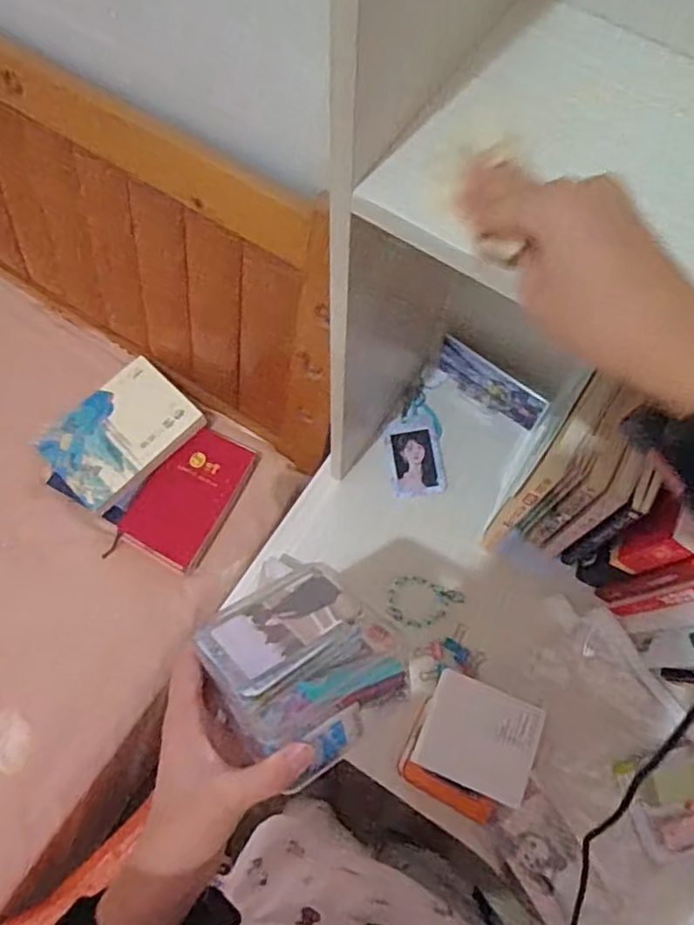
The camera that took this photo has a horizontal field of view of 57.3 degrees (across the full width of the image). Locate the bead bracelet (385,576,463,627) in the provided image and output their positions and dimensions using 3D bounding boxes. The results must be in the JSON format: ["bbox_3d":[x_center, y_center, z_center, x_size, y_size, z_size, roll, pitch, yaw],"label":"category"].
[{"bbox_3d":[0.092,0.169,0.755,0.086,0.005,0.060,19,69,7],"label":"bead bracelet"}]

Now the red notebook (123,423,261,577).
[{"bbox_3d":[-0.259,0.054,1.040,0.139,0.022,0.223,30,87,0],"label":"red notebook"}]

